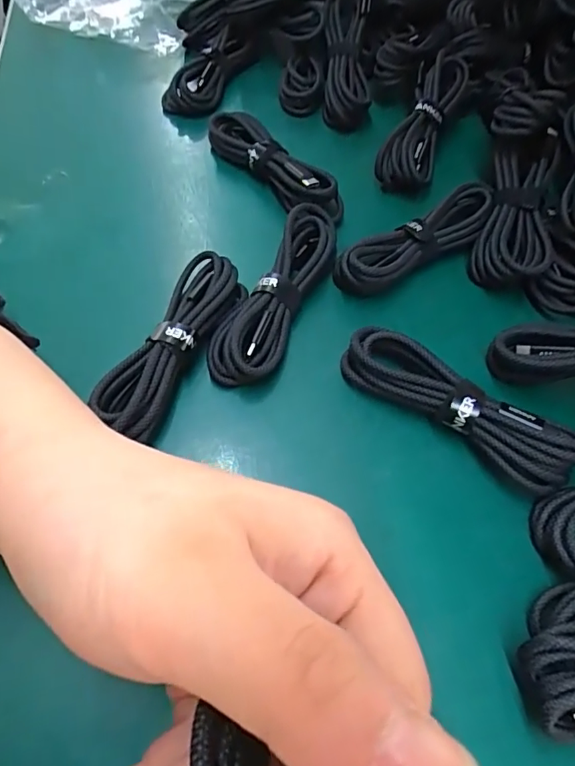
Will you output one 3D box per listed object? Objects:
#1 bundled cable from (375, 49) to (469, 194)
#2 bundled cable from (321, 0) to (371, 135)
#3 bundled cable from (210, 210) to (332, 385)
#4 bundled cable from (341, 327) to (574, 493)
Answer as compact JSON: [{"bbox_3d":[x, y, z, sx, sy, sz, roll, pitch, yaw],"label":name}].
[{"bbox_3d":[0.094,-0.176,0.335,0.032,0.025,0.107,23,74,13],"label":"bundled cable"},{"bbox_3d":[0.043,-0.242,0.370,0.033,0.024,0.114,1,76,0],"label":"bundled cable"},{"bbox_3d":[-0.005,-0.044,0.267,0.029,0.032,0.116,23,61,13],"label":"bundled cable"},{"bbox_3d":[0.076,0.012,0.232,0.111,0.027,0.026,34,64,18],"label":"bundled cable"}]

